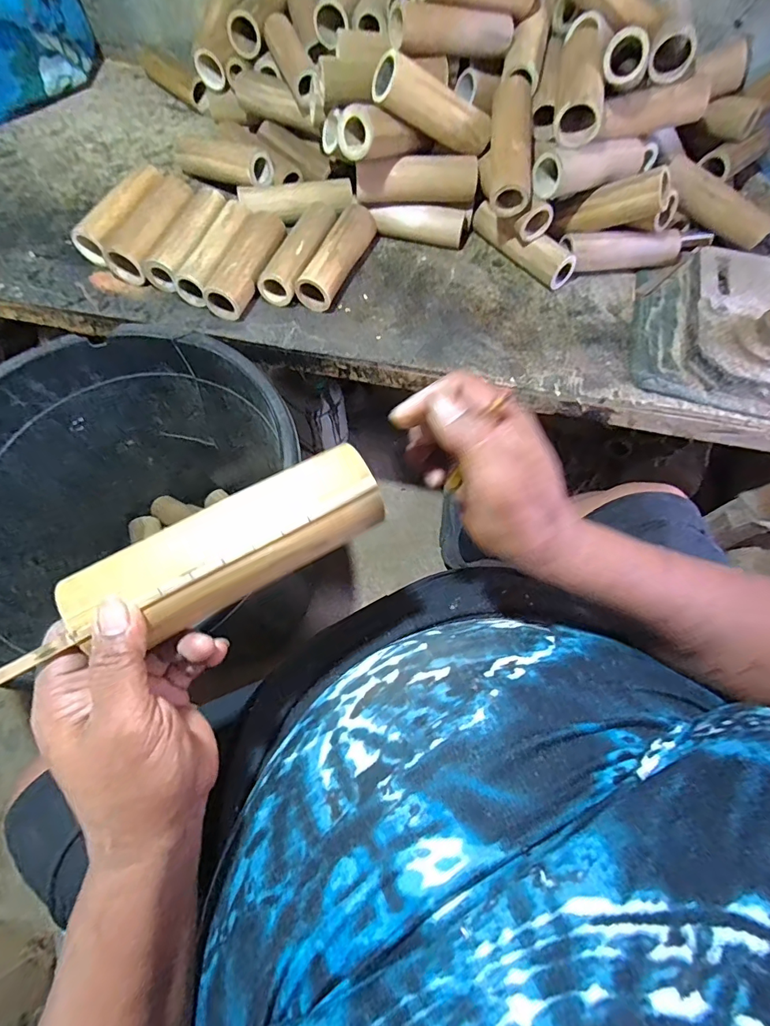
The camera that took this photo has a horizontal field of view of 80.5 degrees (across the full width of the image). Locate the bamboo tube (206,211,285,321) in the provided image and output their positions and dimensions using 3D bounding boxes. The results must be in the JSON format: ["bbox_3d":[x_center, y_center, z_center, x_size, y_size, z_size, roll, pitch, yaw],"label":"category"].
[{"bbox_3d":[-0.199,-0.366,0.675,0.062,0.056,0.177,16,66,7],"label":"bamboo tube"}]

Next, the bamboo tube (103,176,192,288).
[{"bbox_3d":[-0.347,-0.434,0.703,0.072,0.058,0.179,21,66,9],"label":"bamboo tube"}]

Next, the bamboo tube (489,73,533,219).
[{"bbox_3d":[0.174,-0.514,0.634,0.056,0.048,0.187,1,85,0],"label":"bamboo tube"}]

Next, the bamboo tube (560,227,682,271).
[{"bbox_3d":[0.369,-0.408,0.706,0.190,0.052,0.041,-3,65,-2],"label":"bamboo tube"}]

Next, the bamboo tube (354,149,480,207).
[{"bbox_3d":[0.048,-0.510,0.686,0.182,0.054,0.061,-3,65,-2],"label":"bamboo tube"}]

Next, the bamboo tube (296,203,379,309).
[{"bbox_3d":[-0.070,-0.385,0.686,0.052,0.052,0.182,20,66,9],"label":"bamboo tube"}]

